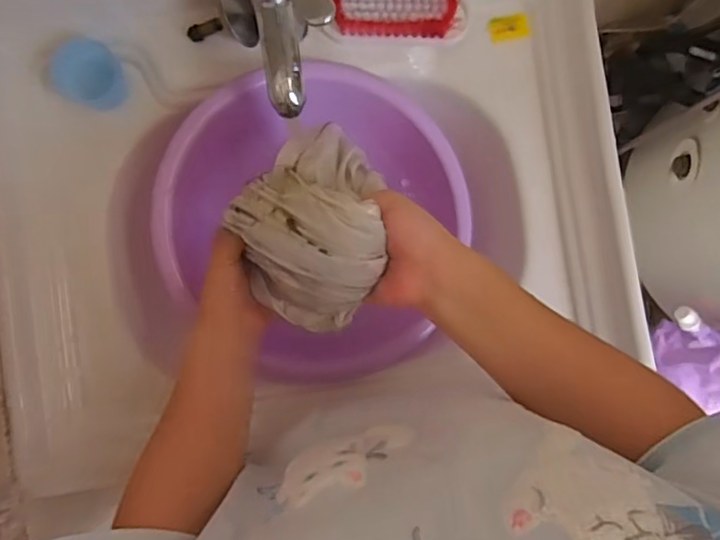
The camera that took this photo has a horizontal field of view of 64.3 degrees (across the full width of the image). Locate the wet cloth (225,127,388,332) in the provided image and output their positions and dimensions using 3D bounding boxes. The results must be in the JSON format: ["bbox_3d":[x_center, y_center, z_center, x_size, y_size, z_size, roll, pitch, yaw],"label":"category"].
[{"bbox_3d":[-0.032,-0.032,0.424,0.132,0.090,0.125,-45,88,-1],"label":"wet cloth"}]

